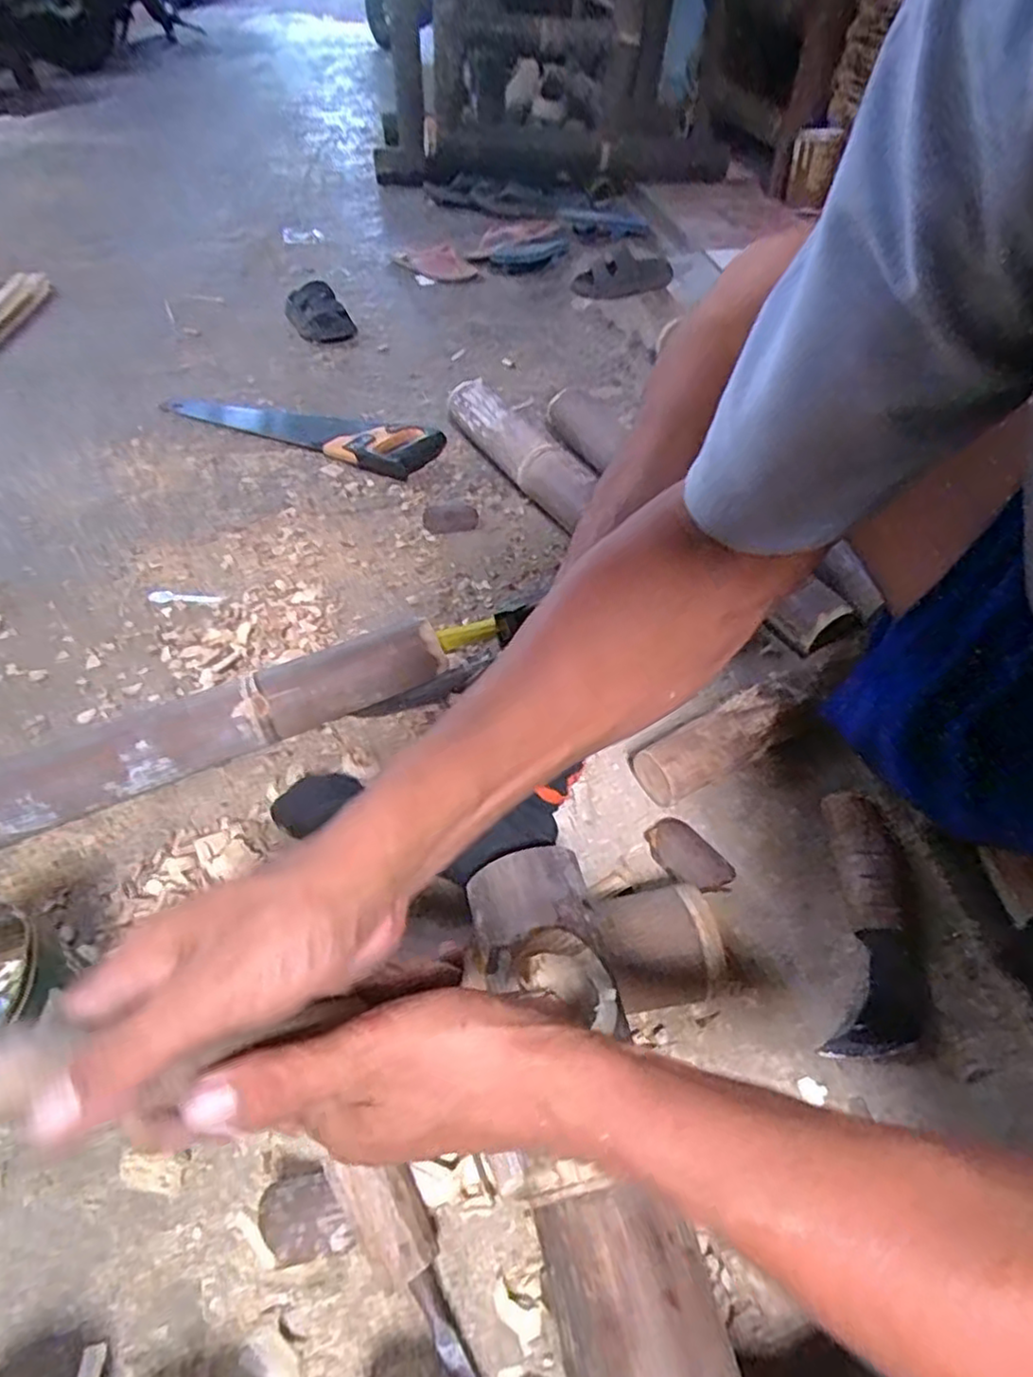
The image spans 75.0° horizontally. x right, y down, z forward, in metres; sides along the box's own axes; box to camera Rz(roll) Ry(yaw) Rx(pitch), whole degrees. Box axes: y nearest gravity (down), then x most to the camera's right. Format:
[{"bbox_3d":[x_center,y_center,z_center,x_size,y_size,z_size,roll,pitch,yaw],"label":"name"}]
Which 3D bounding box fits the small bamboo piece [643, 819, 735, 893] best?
[{"bbox_3d":[0.146,0.144,0.578,0.044,0.008,0.075,-35,59,-28],"label":"small bamboo piece"}]

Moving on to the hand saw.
[{"bbox_3d":[-0.319,-0.383,1.002,0.422,0.040,0.122,15,50,10],"label":"hand saw"}]

